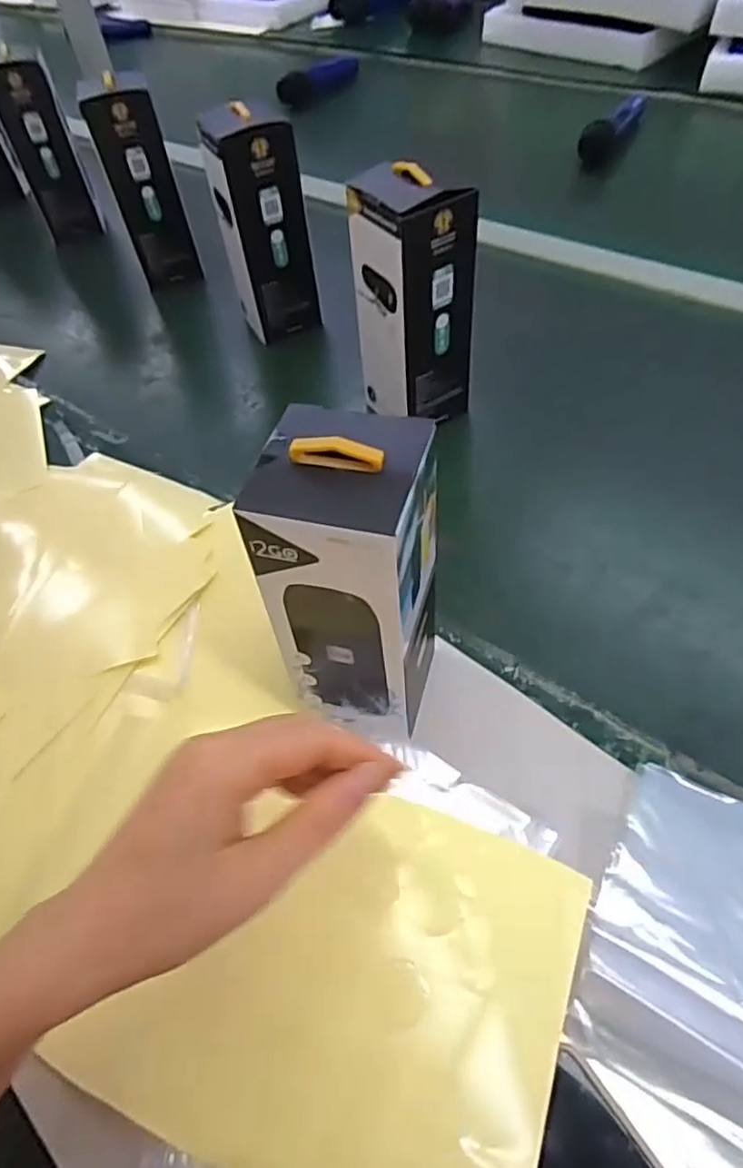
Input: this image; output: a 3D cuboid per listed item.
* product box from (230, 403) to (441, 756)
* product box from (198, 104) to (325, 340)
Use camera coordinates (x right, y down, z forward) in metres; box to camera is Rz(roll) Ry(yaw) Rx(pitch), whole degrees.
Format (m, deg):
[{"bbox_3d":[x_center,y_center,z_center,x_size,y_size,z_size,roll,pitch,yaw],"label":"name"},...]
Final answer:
[{"bbox_3d":[-0.010,0.007,0.359,0.082,0.212,0.071,14,57,17],"label":"product box"},{"bbox_3d":[-0.109,-0.357,0.678,0.086,0.223,0.064,-18,53,-8],"label":"product box"}]

